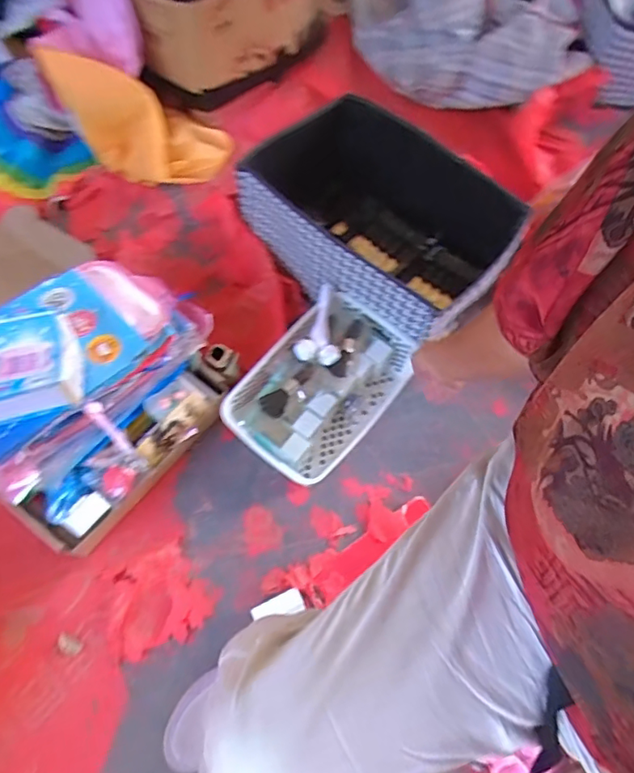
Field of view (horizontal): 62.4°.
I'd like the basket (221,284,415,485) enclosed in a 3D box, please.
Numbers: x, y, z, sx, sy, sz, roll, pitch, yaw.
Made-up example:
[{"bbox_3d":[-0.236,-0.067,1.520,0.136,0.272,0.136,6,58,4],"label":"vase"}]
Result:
[{"bbox_3d":[0.004,0.002,0.842,0.183,0.111,0.289,37,70,13],"label":"basket"}]

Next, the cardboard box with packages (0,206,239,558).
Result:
[{"bbox_3d":[-0.445,-0.089,0.770,0.592,0.261,0.379,34,69,12],"label":"cardboard box with packages"}]

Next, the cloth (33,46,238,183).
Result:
[{"bbox_3d":[-0.332,-0.510,1.013,0.310,0.184,0.152,-12,67,-8],"label":"cloth"}]

